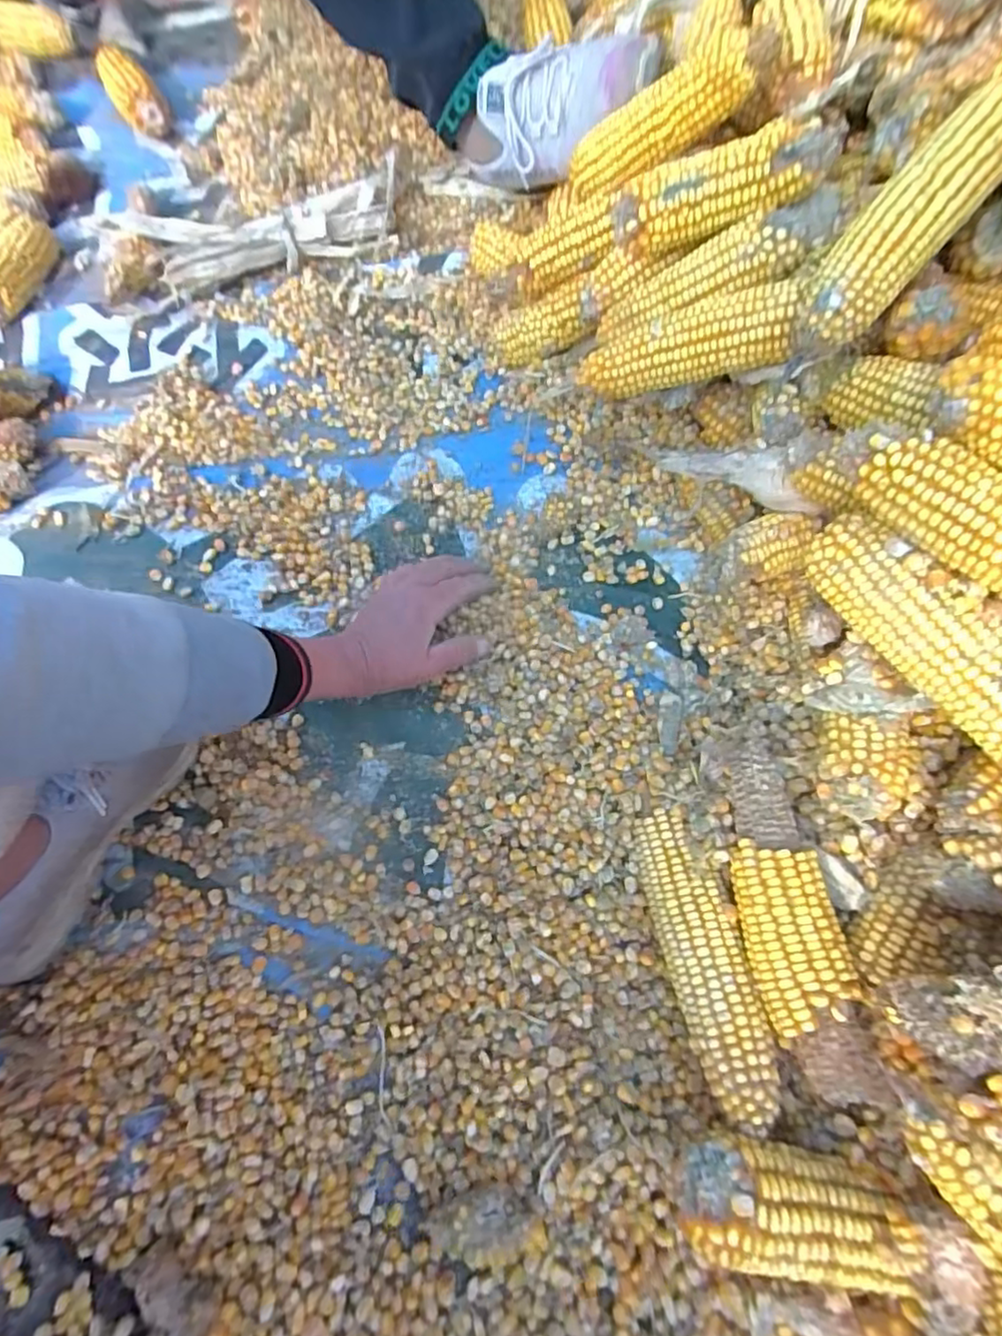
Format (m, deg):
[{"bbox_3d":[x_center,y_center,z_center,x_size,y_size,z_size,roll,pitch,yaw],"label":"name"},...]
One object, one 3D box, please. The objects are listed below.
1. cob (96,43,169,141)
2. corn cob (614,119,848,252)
[{"bbox_3d":[-0.422,-0.659,0.738,0.055,0.050,0.121,-29,67,-8],"label":"cob"},{"bbox_3d":[0.152,-0.333,0.437,0.147,0.045,0.050,-11,67,15],"label":"corn cob"}]

